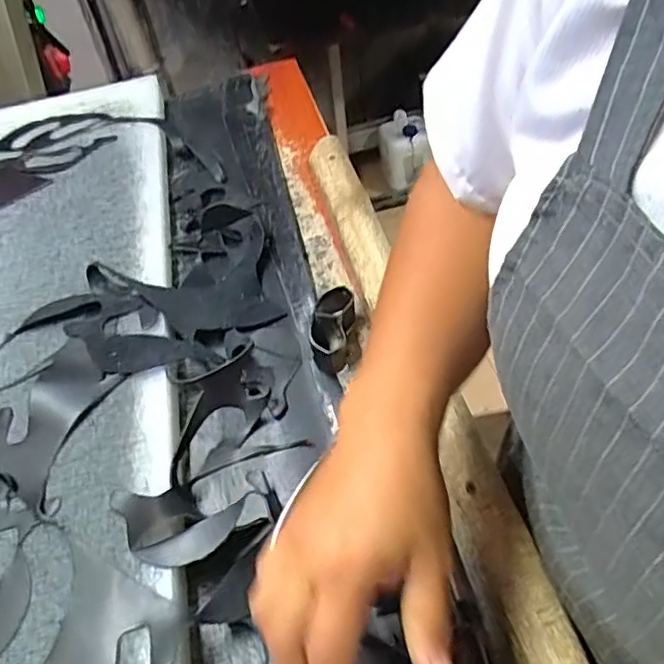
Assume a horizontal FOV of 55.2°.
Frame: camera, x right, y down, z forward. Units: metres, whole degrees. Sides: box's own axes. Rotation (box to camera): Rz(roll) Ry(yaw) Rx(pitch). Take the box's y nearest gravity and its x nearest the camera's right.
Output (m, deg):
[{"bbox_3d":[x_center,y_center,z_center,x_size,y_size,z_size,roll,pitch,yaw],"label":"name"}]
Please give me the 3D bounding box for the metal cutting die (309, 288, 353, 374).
[{"bbox_3d":[0.001,-0.003,0.577,0.035,0.034,0.078,-3,45,9],"label":"metal cutting die"}]

